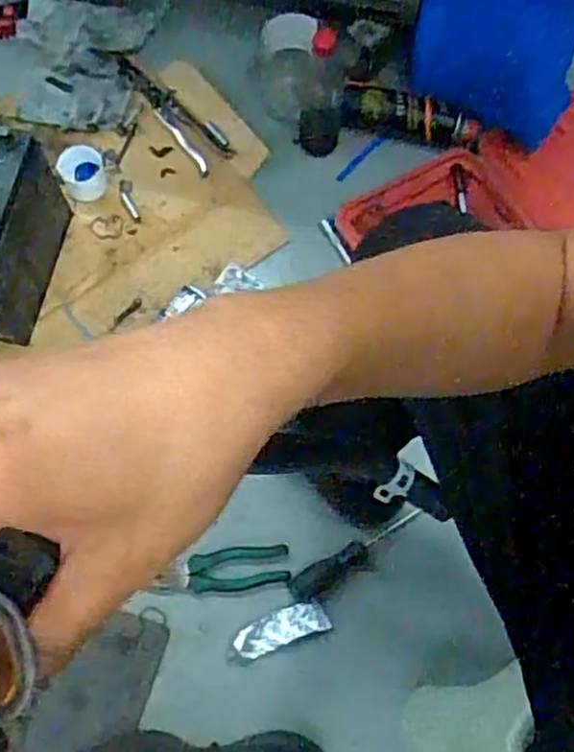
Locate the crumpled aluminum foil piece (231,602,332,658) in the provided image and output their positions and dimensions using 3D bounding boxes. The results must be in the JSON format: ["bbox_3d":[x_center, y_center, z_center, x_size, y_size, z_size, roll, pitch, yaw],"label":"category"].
[{"bbox_3d":[-0.007,0.322,0.938,0.122,0.018,0.043,-19,72,-5],"label":"crumpled aluminum foil piece"}]

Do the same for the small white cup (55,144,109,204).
[{"bbox_3d":[-0.315,-0.316,1.131,0.068,0.050,0.081,-21,72,-6],"label":"small white cup"}]

